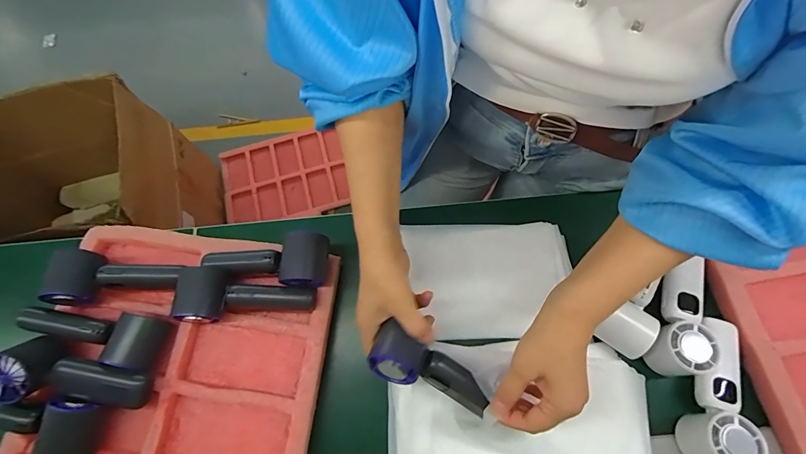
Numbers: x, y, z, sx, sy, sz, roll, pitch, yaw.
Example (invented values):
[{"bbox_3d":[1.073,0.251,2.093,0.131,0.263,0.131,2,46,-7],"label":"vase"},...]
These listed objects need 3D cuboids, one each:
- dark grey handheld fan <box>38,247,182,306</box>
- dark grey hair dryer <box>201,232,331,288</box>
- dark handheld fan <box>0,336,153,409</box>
[{"bbox_3d":[-0.342,0.059,0.457,0.143,0.046,0.064,1,71,-13],"label":"dark grey handheld fan"},{"bbox_3d":[-0.162,0.042,0.450,0.147,0.045,0.057,-2,71,2],"label":"dark grey hair dryer"},{"bbox_3d":[-0.360,0.166,0.415,0.157,0.045,0.064,15,72,-8],"label":"dark handheld fan"}]

